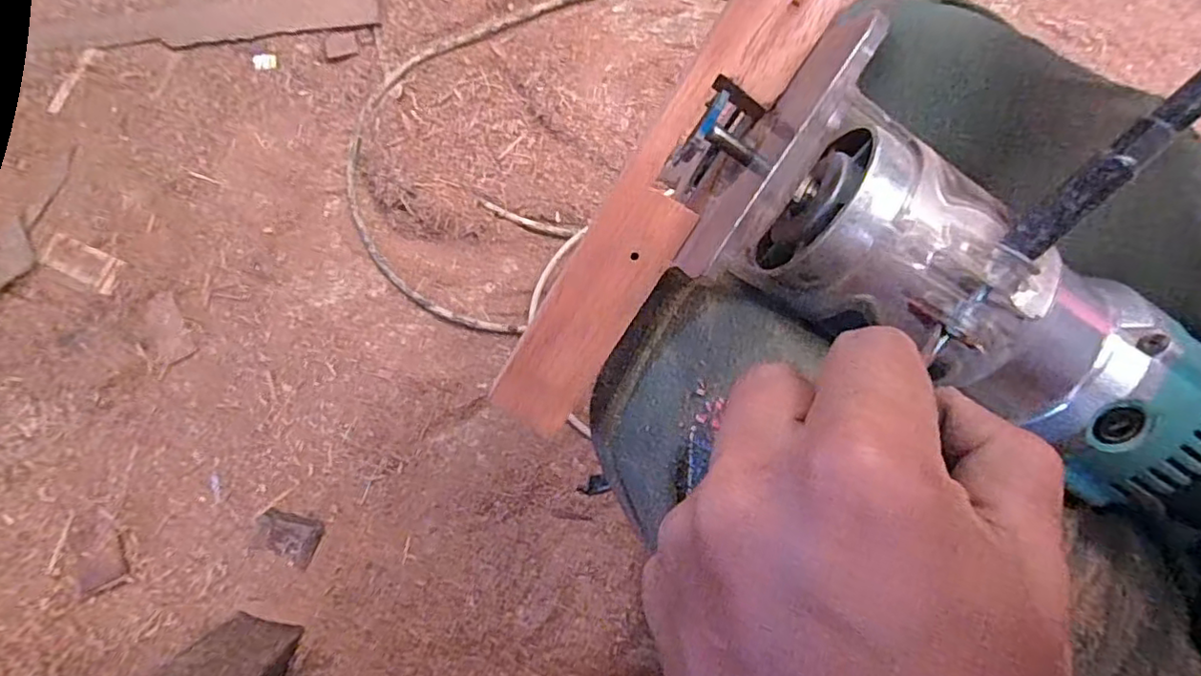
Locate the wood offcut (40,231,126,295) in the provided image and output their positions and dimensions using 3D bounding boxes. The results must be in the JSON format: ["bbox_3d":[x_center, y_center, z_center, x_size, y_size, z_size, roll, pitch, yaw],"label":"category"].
[{"bbox_3d":[-0.521,-0.076,0.616,0.084,0.005,0.035,24,81,5],"label":"wood offcut"}]

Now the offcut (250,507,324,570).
[{"bbox_3d":[-0.275,0.174,0.541,0.057,0.022,0.036,21,81,5],"label":"offcut"}]

